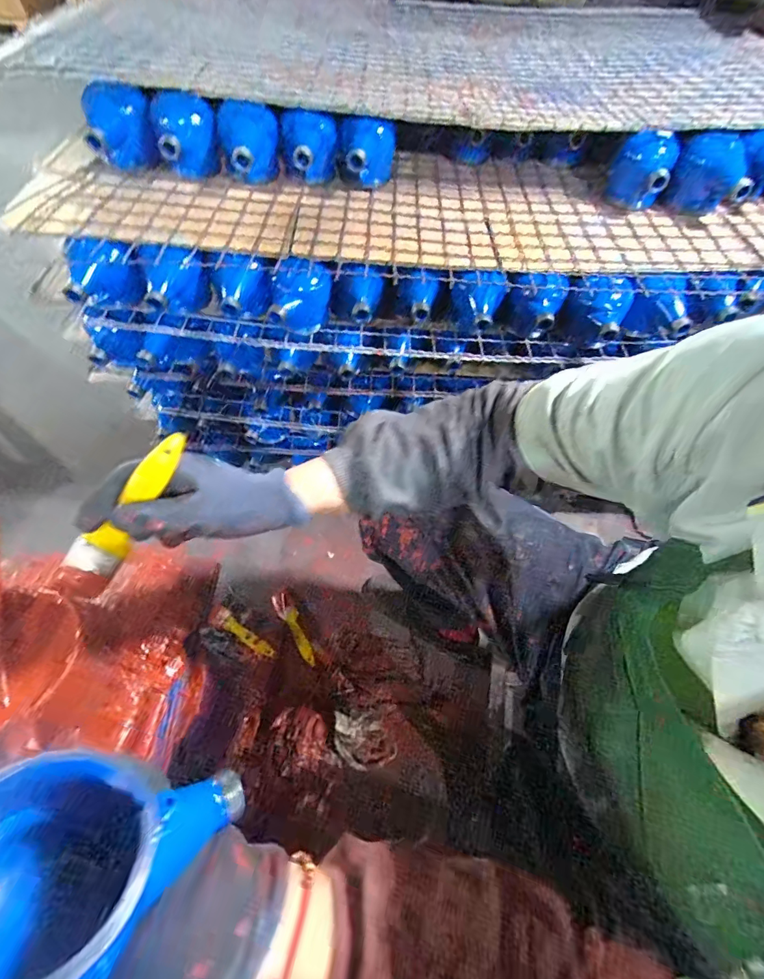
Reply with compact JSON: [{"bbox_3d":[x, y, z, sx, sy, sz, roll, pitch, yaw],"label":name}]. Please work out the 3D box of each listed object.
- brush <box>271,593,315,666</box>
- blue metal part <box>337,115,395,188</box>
[{"bbox_3d":[-0.161,0.259,0.801,0.032,0.010,0.150,-30,62,-22],"label":"brush"},{"bbox_3d":[-0.020,-0.471,0.601,0.081,0.078,0.053,0,55,-3],"label":"blue metal part"}]

